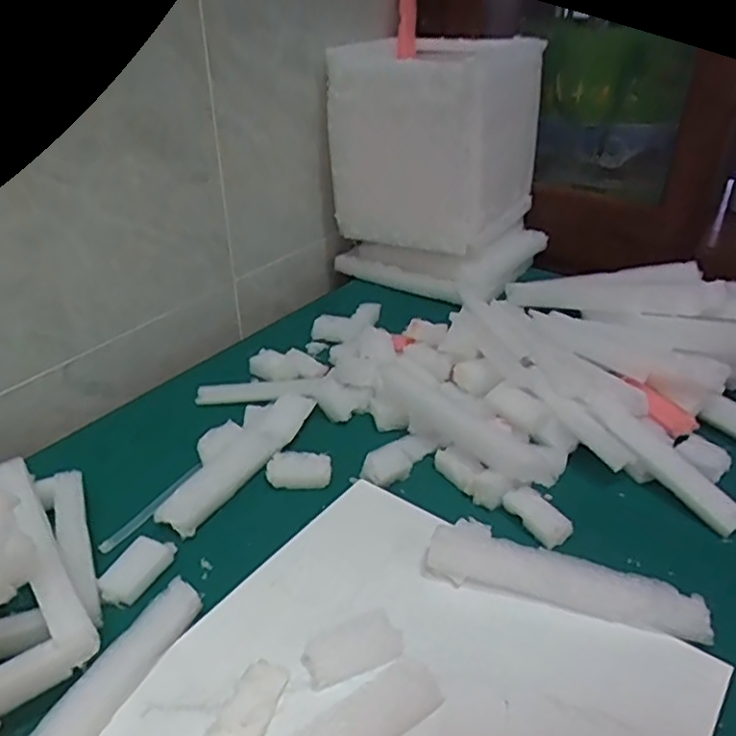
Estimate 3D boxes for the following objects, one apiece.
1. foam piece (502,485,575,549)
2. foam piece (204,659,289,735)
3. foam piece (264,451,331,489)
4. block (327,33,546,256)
[{"bbox_3d":[0.139,0.120,0.532,0.022,0.022,0.057,-24,41,-32],"label":"foam piece"},{"bbox_3d":[-0.070,0.204,0.392,0.032,0.015,0.060,16,36,22],"label":"foam piece"},{"bbox_3d":[-0.061,0.090,0.582,0.055,0.017,0.031,-1,33,-2],"label":"foam piece"},{"bbox_3d":[0.092,-0.301,0.867,0.206,0.226,0.214,23,39,32],"label":"block"}]

